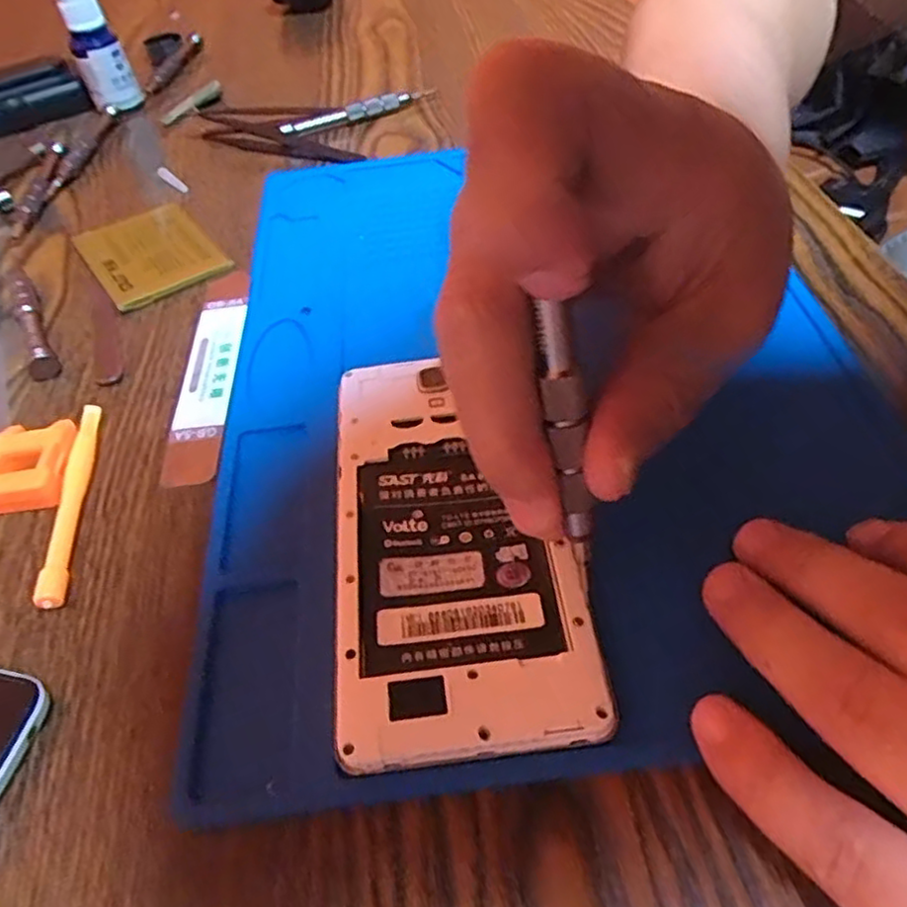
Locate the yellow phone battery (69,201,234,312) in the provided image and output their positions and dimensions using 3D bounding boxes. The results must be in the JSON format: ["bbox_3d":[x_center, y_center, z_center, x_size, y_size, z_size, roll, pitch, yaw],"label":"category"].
[{"bbox_3d":[-0.148,-0.099,0.335,0.055,0.004,0.074,-32,54,-20],"label":"yellow phone battery"}]

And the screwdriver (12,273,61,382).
[{"bbox_3d":[-0.187,-0.061,0.303,0.011,0.009,0.085,-26,52,-15],"label":"screwdriver"}]

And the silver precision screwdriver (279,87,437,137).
[{"bbox_3d":[-0.057,-0.208,0.421,0.099,0.011,0.014,-23,51,-13],"label":"silver precision screwdriver"}]

